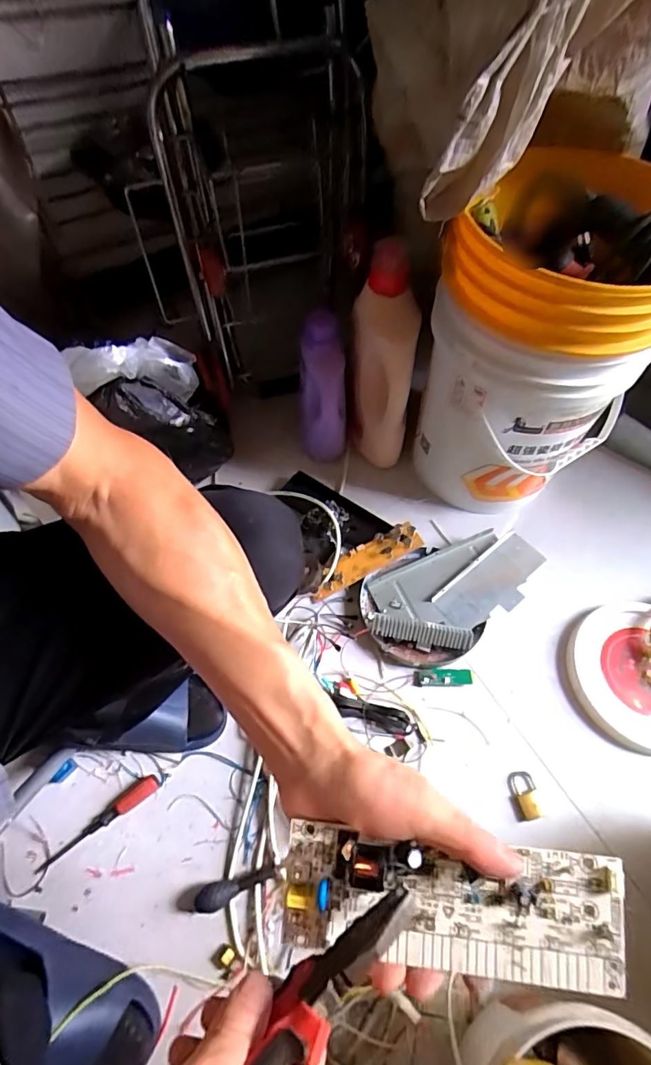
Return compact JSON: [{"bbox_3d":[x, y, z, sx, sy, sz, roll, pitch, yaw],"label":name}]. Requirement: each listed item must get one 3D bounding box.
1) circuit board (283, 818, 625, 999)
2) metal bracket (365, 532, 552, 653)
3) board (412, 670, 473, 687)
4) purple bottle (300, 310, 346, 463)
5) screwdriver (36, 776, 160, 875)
[{"bbox_3d":[0.070,0.216,0.284,0.189,0.017,0.067,3,80,6],"label":"circuit board"},{"bbox_3d":[0.213,0.095,0.818,0.299,0.039,0.166,-23,62,-14],"label":"metal bracket"},{"bbox_3d":[0.181,0.226,0.771,0.088,0.009,0.025,0,59,-1],"label":"board"},{"bbox_3d":[-0.005,-0.253,0.928,0.076,0.258,0.098,-4,59,-4],"label":"purple bottle"},{"bbox_3d":[-0.302,0.383,0.662,0.169,0.026,0.028,-33,65,-19],"label":"screwdriver"}]

